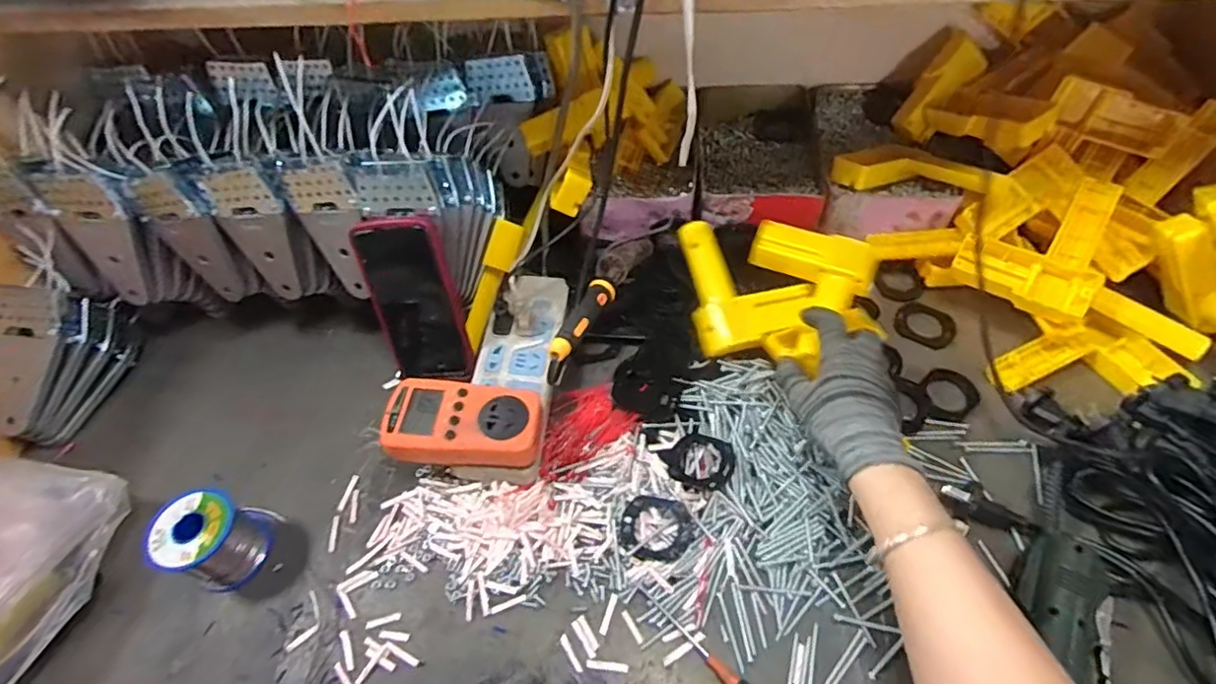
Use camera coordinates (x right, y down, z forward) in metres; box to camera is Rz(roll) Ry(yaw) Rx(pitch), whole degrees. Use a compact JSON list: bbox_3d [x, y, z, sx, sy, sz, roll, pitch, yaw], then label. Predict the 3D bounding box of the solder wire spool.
[{"bbox_3d":[-0.326,0.162,0.483,0.063,0.065,0.069,-2,54,3],"label":"solder wire spool"}]

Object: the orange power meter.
[{"bbox_3d":[-0.121,0.068,0.497,0.126,0.032,0.071,-2,54,3],"label":"orange power meter"}]

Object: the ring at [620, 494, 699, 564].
[{"bbox_3d":[0.041,0.153,0.482,0.059,0.010,0.052,12,56,13],"label":"ring"}]

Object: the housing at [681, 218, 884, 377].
[{"bbox_3d":[0.159,-0.046,0.567,0.190,0.062,0.135,12,56,13],"label":"housing"}]

